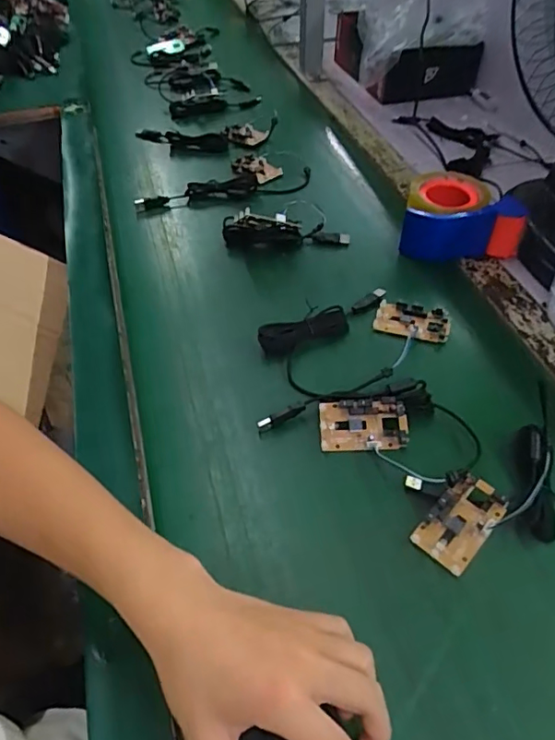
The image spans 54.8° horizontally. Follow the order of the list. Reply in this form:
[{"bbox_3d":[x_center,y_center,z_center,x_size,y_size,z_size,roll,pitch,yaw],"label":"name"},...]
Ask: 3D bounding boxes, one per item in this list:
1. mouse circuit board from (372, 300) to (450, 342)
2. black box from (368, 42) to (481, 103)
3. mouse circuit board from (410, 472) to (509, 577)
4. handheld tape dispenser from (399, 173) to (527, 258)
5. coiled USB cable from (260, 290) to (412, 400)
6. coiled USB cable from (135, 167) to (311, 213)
[{"bbox_3d":[0.147,-0.052,0.586,0.079,0.014,0.047,15,49,14],"label":"mouse circuit board"},{"bbox_3d":[0.272,-0.536,0.973,0.218,0.089,0.024,-19,50,-17],"label":"black box"},{"bbox_3d":[0.147,0.119,0.425,0.045,0.014,0.077,38,66,23],"label":"mouse circuit board"},{"bbox_3d":[0.225,-0.204,0.692,0.139,0.064,0.139,-2,47,-2],"label":"handheld tape dispenser"},{"bbox_3d":[0.055,-0.052,0.581,0.161,0.024,0.035,-23,51,-20],"label":"coiled USB cable"},{"bbox_3d":[-0.072,-0.264,0.781,0.257,0.020,0.049,-14,49,-13],"label":"coiled USB cable"}]

